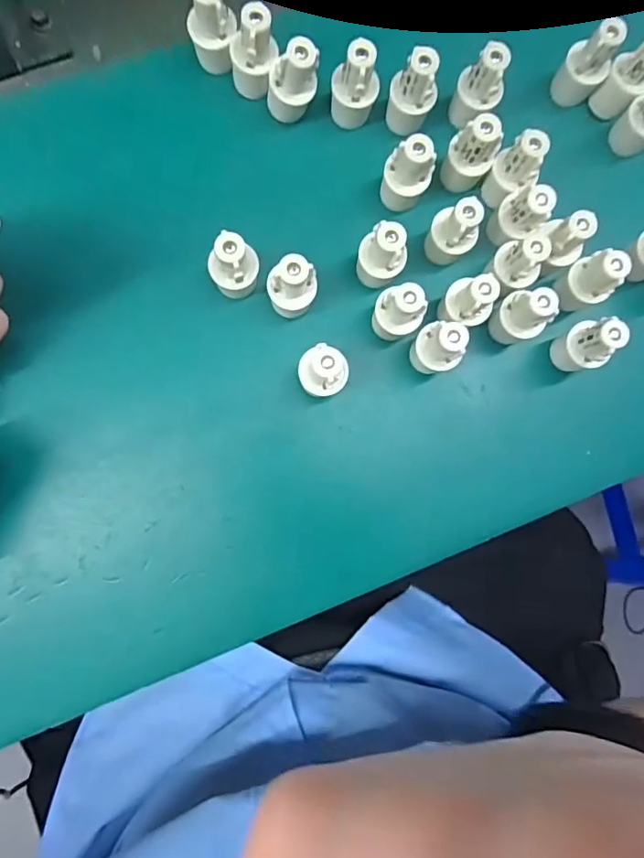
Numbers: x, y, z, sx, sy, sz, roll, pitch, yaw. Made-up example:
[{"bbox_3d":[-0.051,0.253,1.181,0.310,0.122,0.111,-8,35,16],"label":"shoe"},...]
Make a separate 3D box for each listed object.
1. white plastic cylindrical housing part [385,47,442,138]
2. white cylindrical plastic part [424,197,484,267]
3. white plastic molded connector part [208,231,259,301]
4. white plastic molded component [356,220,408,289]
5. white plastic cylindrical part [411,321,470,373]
[{"bbox_3d":[0.046,-0.170,0.271,0.019,0.041,0.018,0,87,-5],"label":"white plastic cylindrical housing part"},{"bbox_3d":[0.065,-0.097,0.267,0.018,0.042,0.018,0,87,-5],"label":"white cylindrical plastic part"},{"bbox_3d":[-0.041,-0.077,0.256,0.020,0.041,0.019,10,86,-4],"label":"white plastic molded connector part"},{"bbox_3d":[0.029,-0.083,0.263,0.021,0.042,0.021,8,86,-4],"label":"white plastic molded component"},{"bbox_3d":[0.056,-0.039,0.262,0.019,0.043,0.023,-37,90,-6],"label":"white plastic cylindrical part"}]

